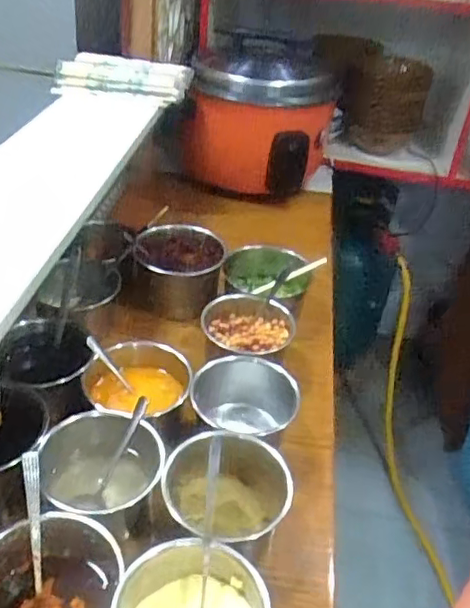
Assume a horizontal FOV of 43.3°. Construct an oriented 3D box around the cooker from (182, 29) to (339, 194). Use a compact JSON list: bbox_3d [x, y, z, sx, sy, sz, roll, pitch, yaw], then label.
[{"bbox_3d":[0.060,-0.404,1.330,0.311,0.313,0.308,9,36,3],"label":"cooker"}]

